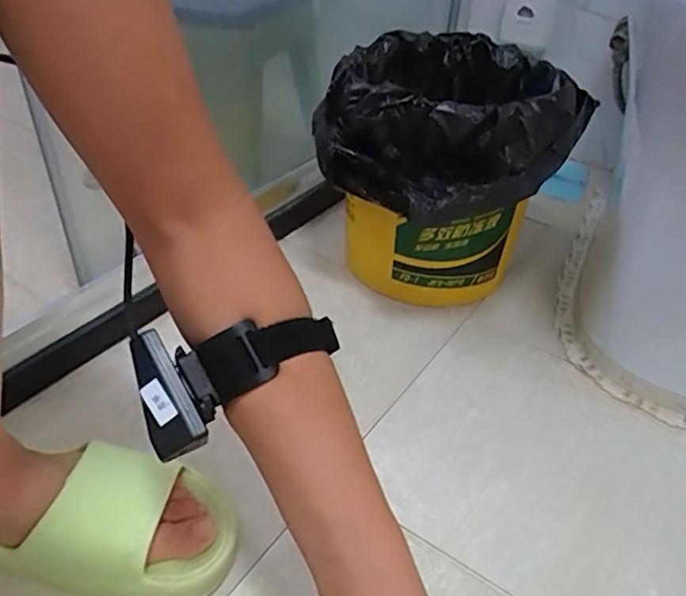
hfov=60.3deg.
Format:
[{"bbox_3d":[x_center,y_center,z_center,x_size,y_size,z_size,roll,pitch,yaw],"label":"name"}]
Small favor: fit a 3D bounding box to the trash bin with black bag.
[{"bbox_3d":[0.113,-0.146,0.739,0.287,0.268,0.284,25,43,26],"label":"trash bin with black bag"}]

